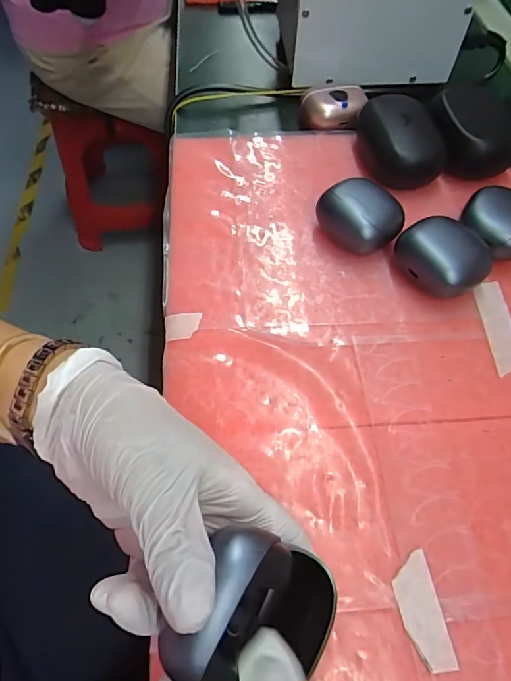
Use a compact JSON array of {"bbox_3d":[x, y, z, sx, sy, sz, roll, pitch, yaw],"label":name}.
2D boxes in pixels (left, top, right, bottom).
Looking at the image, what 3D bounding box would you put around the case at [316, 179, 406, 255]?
[{"bbox_3d":[0.073,-0.086,0.314,0.054,0.031,0.041,39,65,20],"label":"case"}]

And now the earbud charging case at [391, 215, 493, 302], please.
[{"bbox_3d":[0.124,-0.054,0.298,0.051,0.028,0.056,-38,67,-22],"label":"earbud charging case"}]

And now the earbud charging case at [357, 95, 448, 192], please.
[{"bbox_3d":[0.113,-0.162,0.358,0.052,0.032,0.082,-9,59,-7],"label":"earbud charging case"}]

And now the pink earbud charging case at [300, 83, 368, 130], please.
[{"bbox_3d":[0.069,-0.209,0.396,0.054,0.021,0.039,8,59,3],"label":"pink earbud charging case"}]

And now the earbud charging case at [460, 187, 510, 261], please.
[{"bbox_3d":[0.169,-0.081,0.308,0.049,0.026,0.041,35,64,18],"label":"earbud charging case"}]

